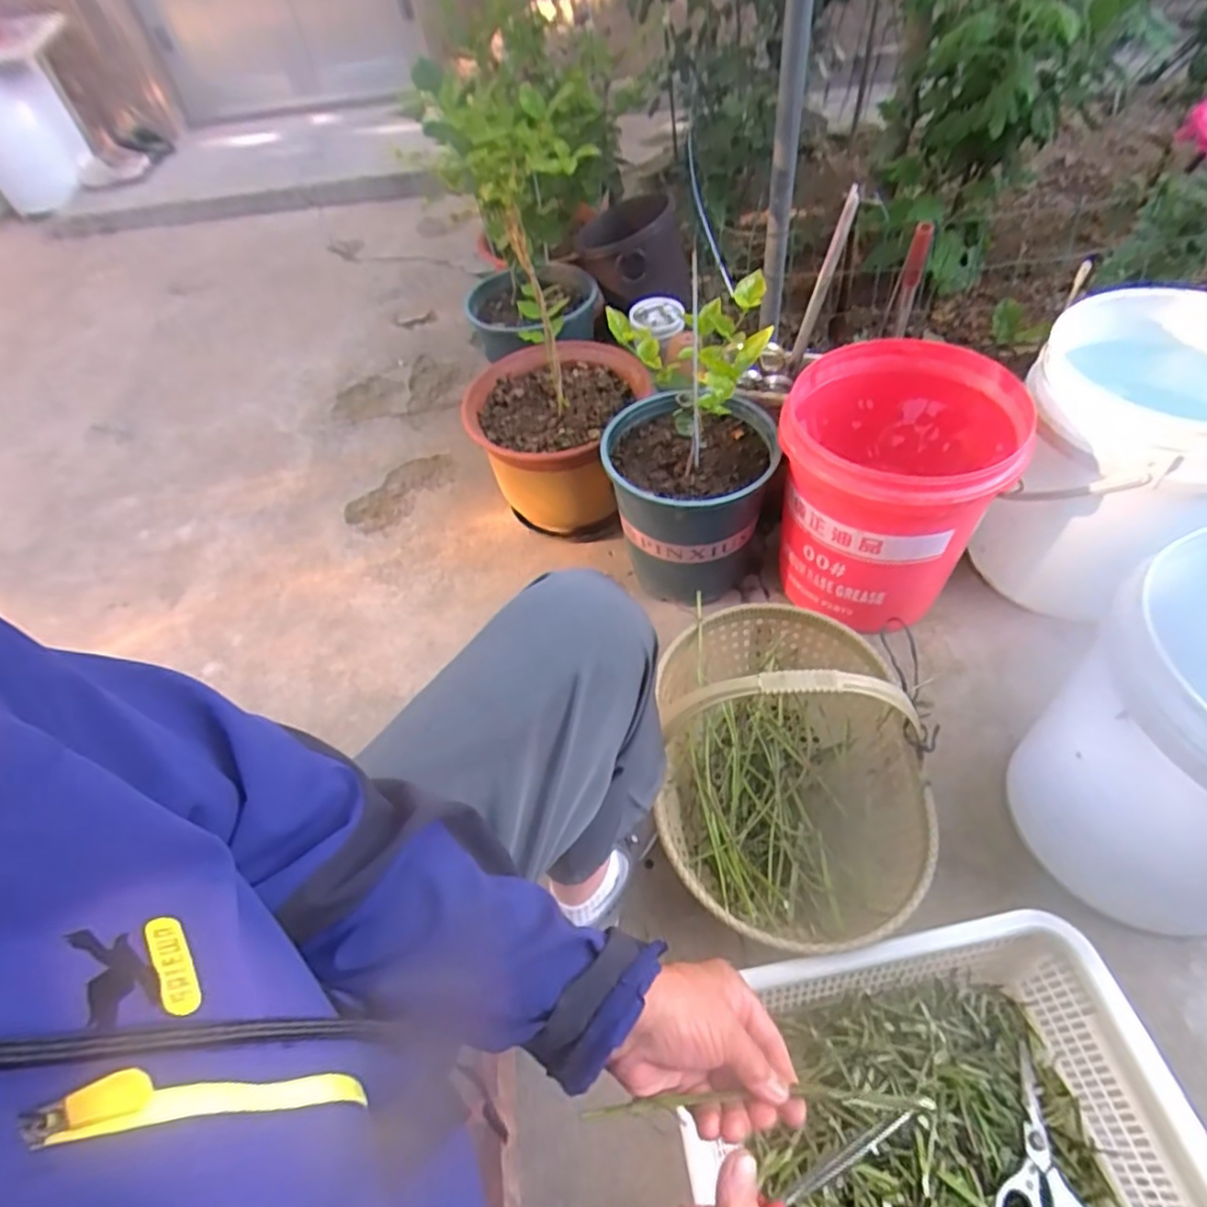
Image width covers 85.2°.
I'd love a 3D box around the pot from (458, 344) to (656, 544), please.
[{"bbox_3d":[-0.073,-0.267,1.145,0.279,0.251,0.259,-4,51,5],"label":"pot"}]

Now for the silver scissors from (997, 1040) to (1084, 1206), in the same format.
[{"bbox_3d":[0.387,0.512,0.586,0.086,0.019,0.192,4,53,9],"label":"silver scissors"}]

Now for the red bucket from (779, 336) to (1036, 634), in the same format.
[{"bbox_3d":[0.392,-0.158,0.938,0.280,0.300,0.279,-4,51,5],"label":"red bucket"}]

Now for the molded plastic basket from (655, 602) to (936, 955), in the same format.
[{"bbox_3d":[0.214,0.166,0.761,0.280,0.281,0.409,-2,52,4],"label":"molded plastic basket"}]

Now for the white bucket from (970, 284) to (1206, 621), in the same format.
[{"bbox_3d":[0.708,-0.179,0.927,0.280,0.366,0.302,-3,52,4],"label":"white bucket"}]

